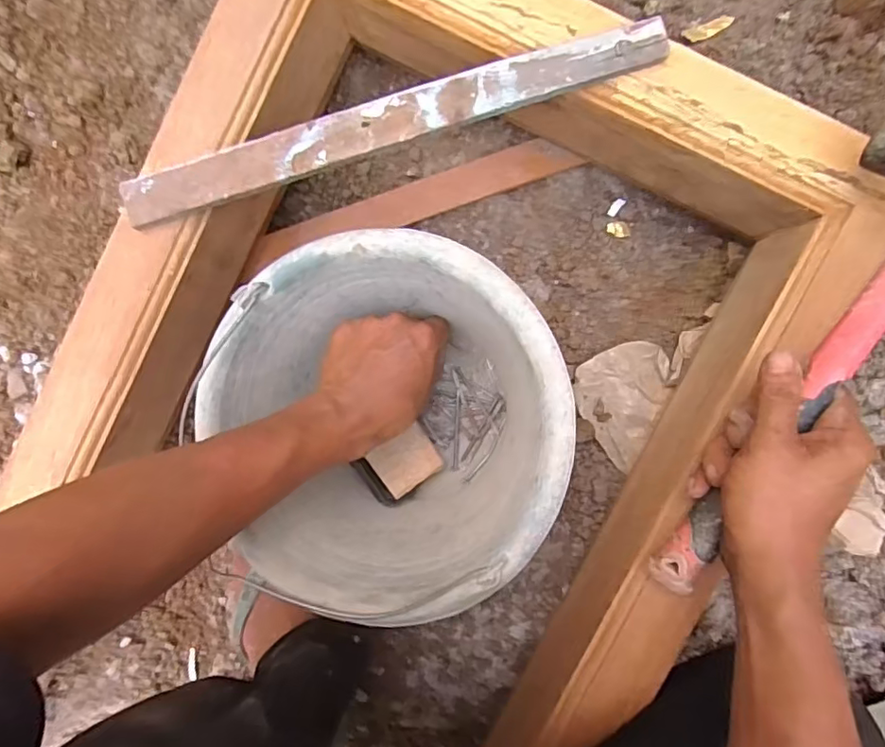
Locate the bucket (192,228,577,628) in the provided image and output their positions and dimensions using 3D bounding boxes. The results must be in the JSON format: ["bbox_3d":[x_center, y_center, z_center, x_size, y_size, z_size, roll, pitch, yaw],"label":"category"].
[{"bbox_3d":[-0.036,0.026,0.432,0.234,0.170,0.248,0,95,2],"label":"bucket"}]

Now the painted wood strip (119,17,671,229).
[{"bbox_3d":[-0.037,-0.170,0.382,0.376,0.009,0.038,-15,94,3],"label":"painted wood strip"}]

